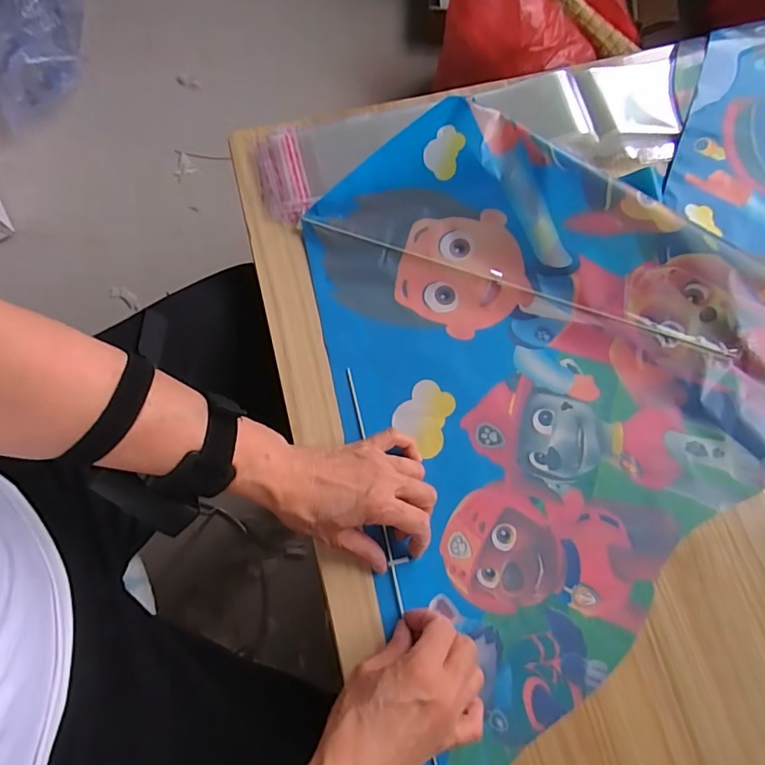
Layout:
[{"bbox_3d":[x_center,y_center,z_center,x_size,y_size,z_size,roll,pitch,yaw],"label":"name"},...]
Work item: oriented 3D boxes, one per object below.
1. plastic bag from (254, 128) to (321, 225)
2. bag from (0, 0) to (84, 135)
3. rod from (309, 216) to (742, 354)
[{"bbox_3d":[-0.103,-0.215,0.523,0.052,0.013,0.113,-18,74,-5],"label":"plastic bag"},{"bbox_3d":[-0.889,-0.908,1.247,0.265,0.116,0.653,-10,73,-5],"label":"bag"},{"bbox_3d":[0.124,-0.094,0.482,0.423,0.009,0.010,19,74,6],"label":"rod"}]

